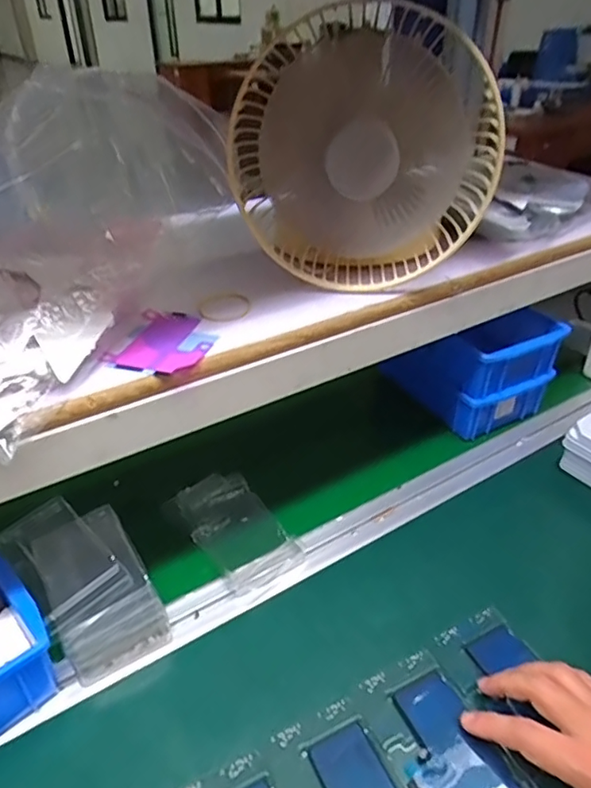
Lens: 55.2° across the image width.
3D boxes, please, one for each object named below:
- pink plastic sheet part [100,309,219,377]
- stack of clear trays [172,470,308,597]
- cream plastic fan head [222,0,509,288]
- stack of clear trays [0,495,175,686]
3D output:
[{"bbox_3d":[-0.092,-0.038,0.409,0.064,0.005,0.081,8,36,12],"label":"pink plastic sheet part"},{"bbox_3d":[-0.057,0.130,0.547,0.079,0.031,0.129,-22,40,-29],"label":"stack of clear trays"},{"bbox_3d":[0.052,-0.182,0.451,0.199,0.207,0.060,2,34,3],"label":"cream plastic fan head"},{"bbox_3d":[-0.176,0.155,0.477,0.093,0.058,0.148,-26,42,-32],"label":"stack of clear trays"}]

